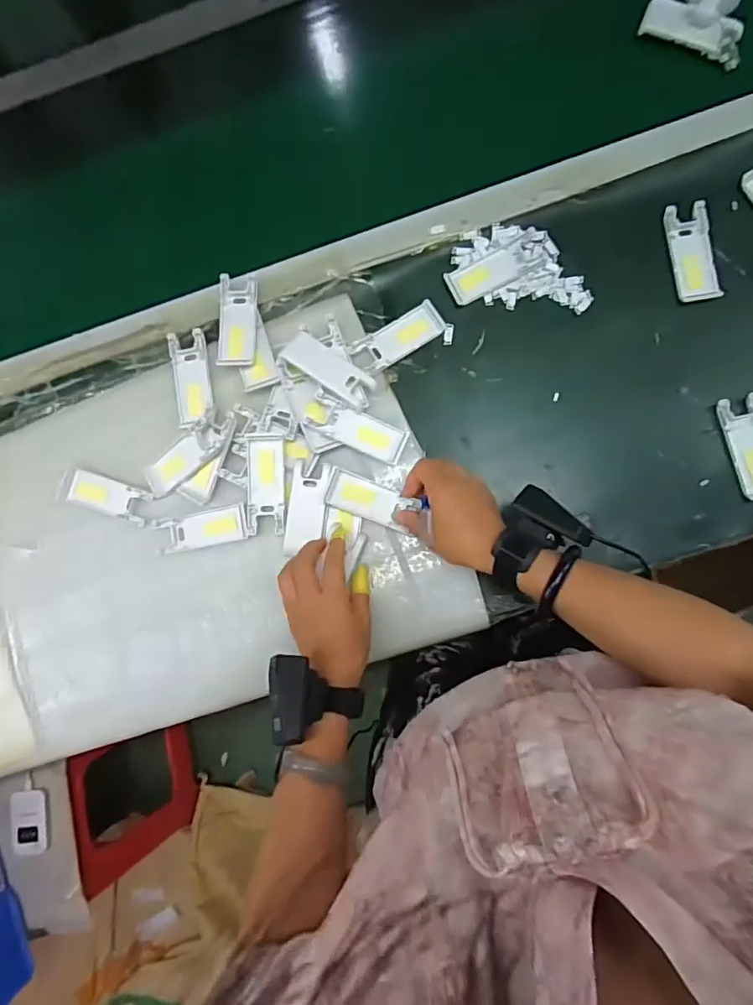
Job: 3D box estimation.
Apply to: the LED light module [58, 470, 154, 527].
[{"bbox_3d":[-0.297,-0.007,0.578,0.103,0.006,0.037,17,88,6],"label":"LED light module"}]

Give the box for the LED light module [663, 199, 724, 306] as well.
[{"bbox_3d":[0.335,-0.264,0.554,0.043,0.008,0.107,-8,85,5],"label":"LED light module"}]

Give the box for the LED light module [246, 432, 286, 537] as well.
[{"bbox_3d":[-0.116,-0.020,0.552,0.038,0.011,0.104,-1,86,5],"label":"LED light module"}]

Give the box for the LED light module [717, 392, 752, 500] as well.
[{"bbox_3d":[0.381,-0.056,0.533,0.039,0.007,0.105,-14,85,4],"label":"LED light module"}]

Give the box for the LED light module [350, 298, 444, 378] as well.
[{"bbox_3d":[0.025,-0.179,0.571,0.100,0.010,0.039,-34,84,2],"label":"LED light module"}]

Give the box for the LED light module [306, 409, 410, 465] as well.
[{"bbox_3d":[-0.018,-0.074,0.550,0.097,0.009,0.037,21,88,7],"label":"LED light module"}]

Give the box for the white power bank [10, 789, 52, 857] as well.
[{"bbox_3d":[-0.541,0.498,0.821,0.055,0.017,0.096,-8,85,5],"label":"white power bank"}]

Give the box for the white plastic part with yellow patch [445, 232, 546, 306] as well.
[{"bbox_3d":[0.128,-0.252,0.569,0.102,0.005,0.039,-25,84,3],"label":"white plastic part with yellow patch"}]

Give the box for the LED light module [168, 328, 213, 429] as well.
[{"bbox_3d":[-0.202,-0.134,0.572,0.040,0.014,0.102,-9,85,5],"label":"LED light module"}]

